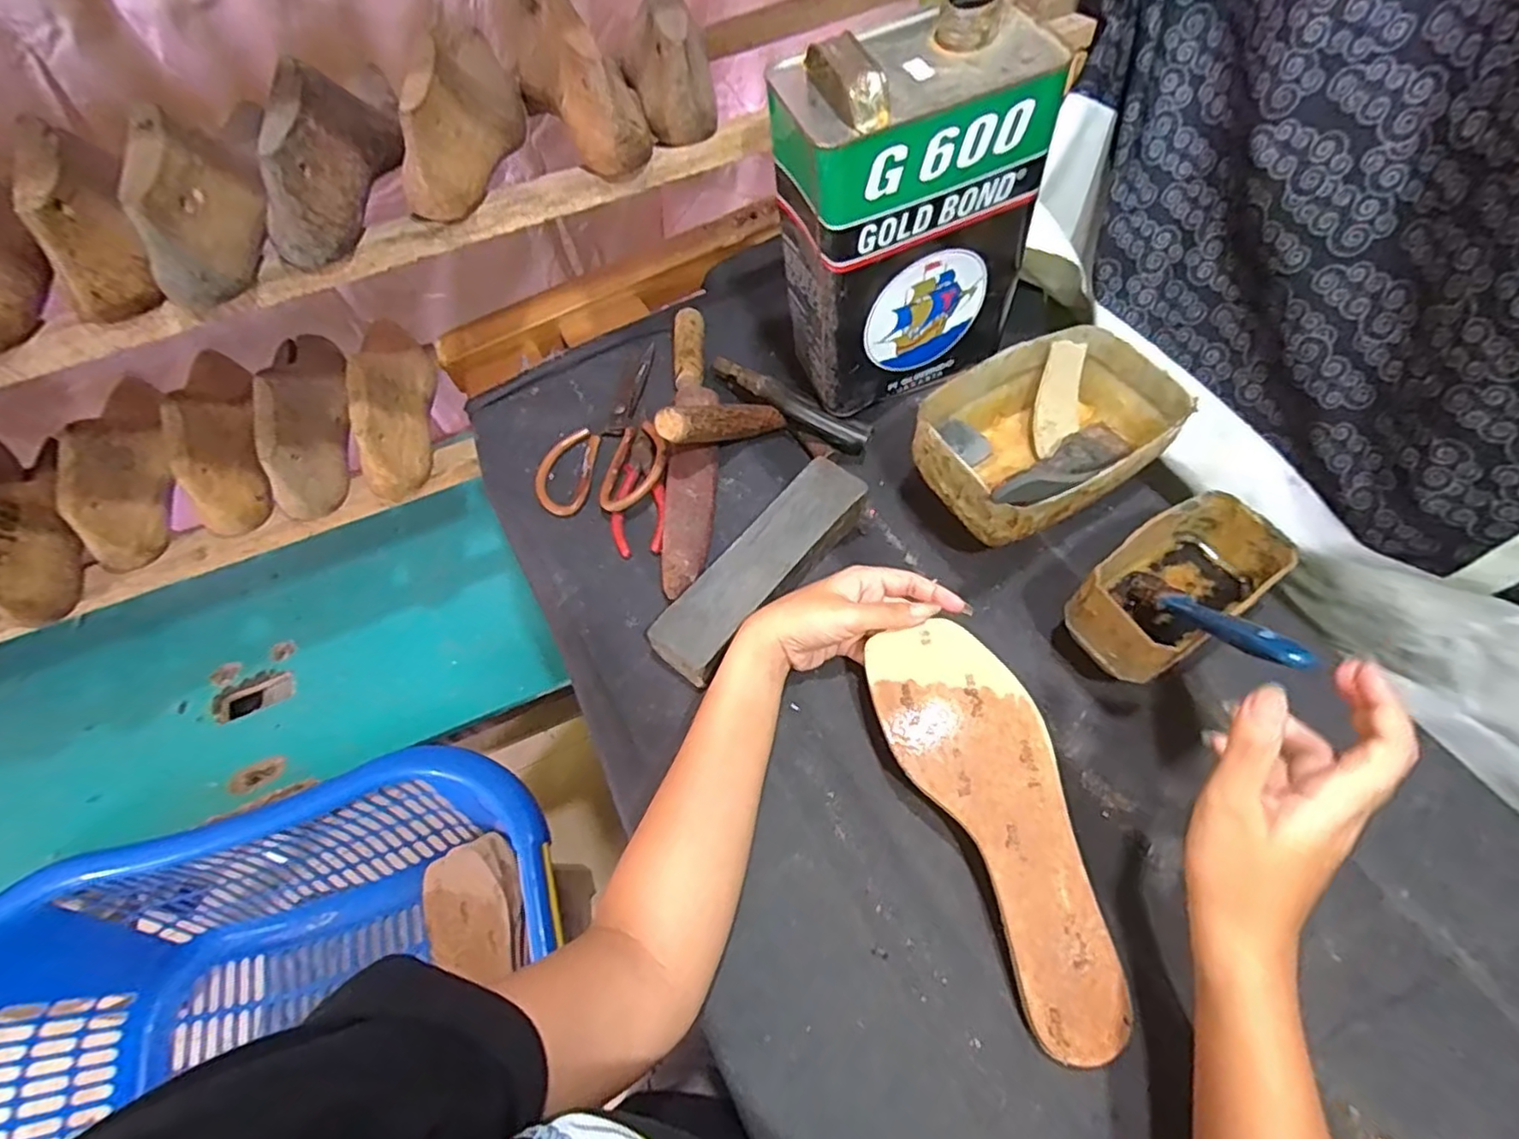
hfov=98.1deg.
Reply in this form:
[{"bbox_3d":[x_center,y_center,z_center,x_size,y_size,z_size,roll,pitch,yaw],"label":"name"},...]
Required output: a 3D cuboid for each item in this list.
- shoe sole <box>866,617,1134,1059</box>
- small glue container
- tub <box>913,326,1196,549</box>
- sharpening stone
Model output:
[{"bbox_3d":[0.139,0.141,0.378,0.082,0.016,0.234,-18,67,-8],"label":"shoe sole"},{"bbox_3d":[0.271,0.013,0.434,0.128,0.063,0.073,-32,62,-15],"label":"small glue container"},{"bbox_3d":[0.214,-0.099,0.500,0.185,0.065,0.125,-29,61,-14],"label":"tub"},{"bbox_3d":[0.002,0.000,0.488,0.055,0.042,0.194,34,66,21],"label":"sharpening stone"}]

